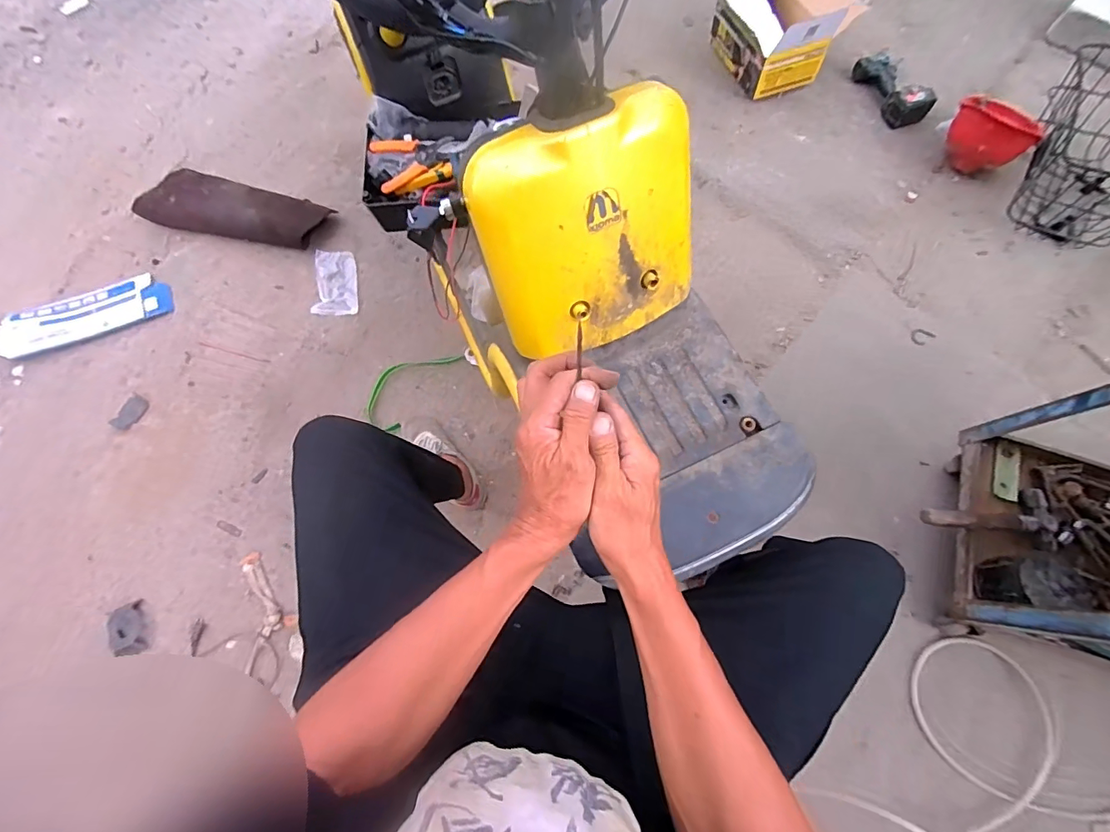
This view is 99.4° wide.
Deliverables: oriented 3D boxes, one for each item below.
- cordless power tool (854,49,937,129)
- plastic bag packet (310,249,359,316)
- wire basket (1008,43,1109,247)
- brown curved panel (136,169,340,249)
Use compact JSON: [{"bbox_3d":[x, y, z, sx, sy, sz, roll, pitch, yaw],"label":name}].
[{"bbox_3d":[0.915,-0.895,1.273,0.112,0.070,0.236,-19,73,-2],"label":"cordless power tool"},{"bbox_3d":[-0.601,-0.367,1.294,0.118,0.019,0.198,-4,72,-3],"label":"plastic bag packet"},{"bbox_3d":[1.323,-0.647,1.150,0.223,0.254,0.412,11,75,7],"label":"wire basket"},{"bbox_3d":[-0.910,-0.577,1.342,0.537,0.102,0.157,13,75,7],"label":"brown curved panel"}]

